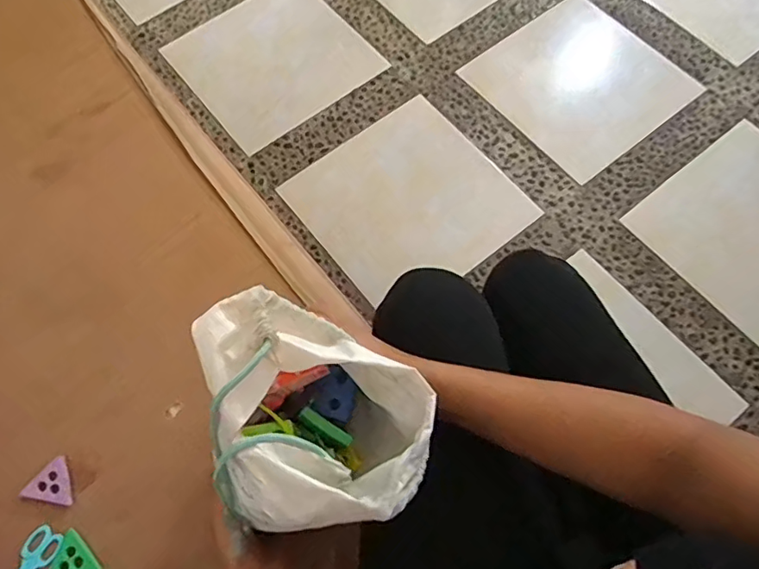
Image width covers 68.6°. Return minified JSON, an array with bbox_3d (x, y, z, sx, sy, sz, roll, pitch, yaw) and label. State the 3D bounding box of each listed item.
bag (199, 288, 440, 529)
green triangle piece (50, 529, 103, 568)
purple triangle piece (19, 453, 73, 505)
[{"bbox_3d":[-0.049,0.105,0.431,0.172,0.154,0.133,27,70,12],"label":"bag"},{"bbox_3d":[-0.321,0.282,0.581,0.050,0.009,0.047,-12,67,-4],"label":"green triangle piece"},{"bbox_3d":[-0.352,0.220,0.604,0.047,0.004,0.050,41,61,4],"label":"purple triangle piece"}]

